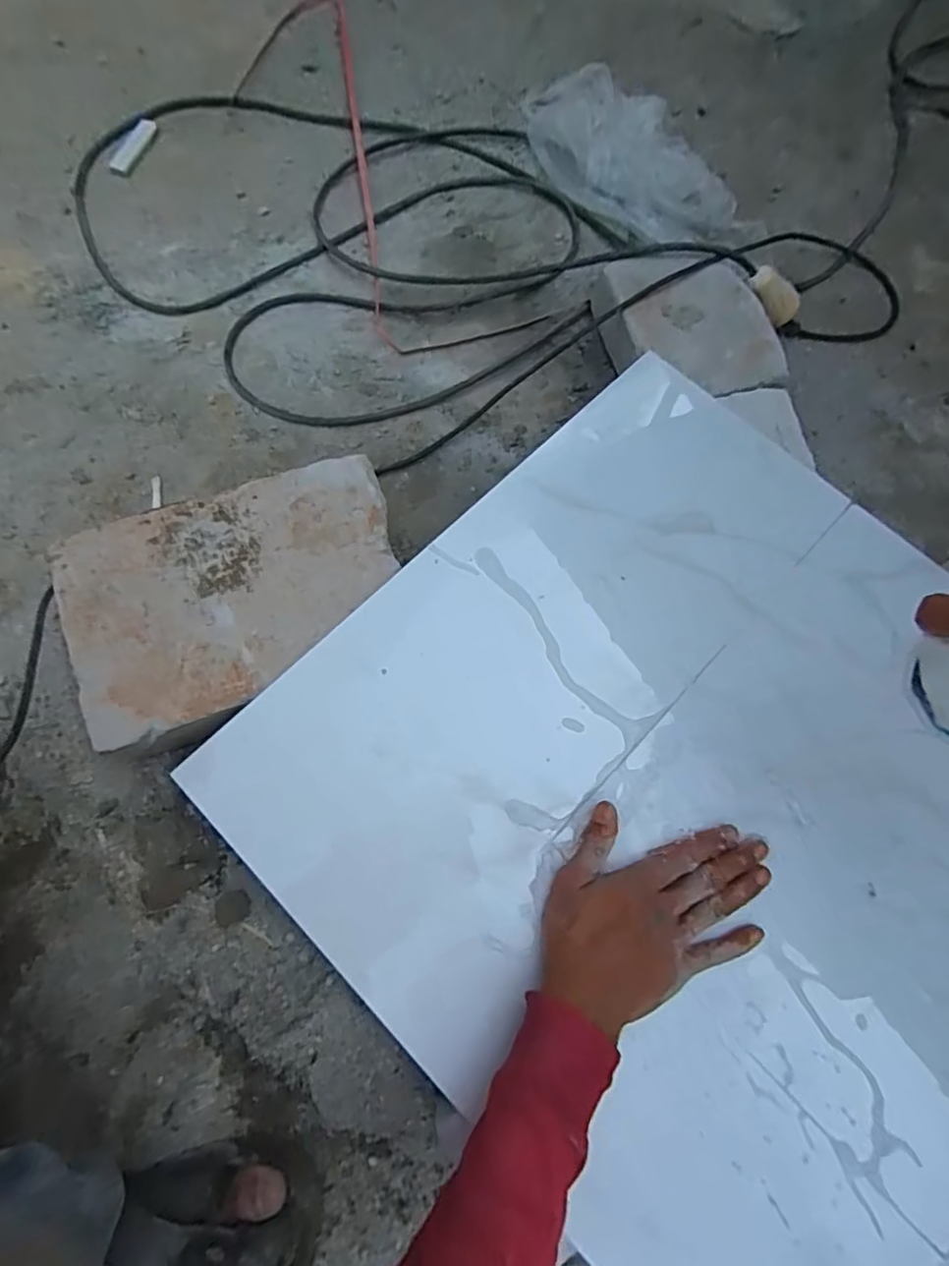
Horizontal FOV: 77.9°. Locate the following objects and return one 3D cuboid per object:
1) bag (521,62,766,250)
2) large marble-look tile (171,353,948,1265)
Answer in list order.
[{"bbox_3d":[0.197,-0.602,0.751,0.170,0.045,0.343,-33,77,-10],"label":"bag"},{"bbox_3d":[0.195,0.122,0.464,0.619,0.016,0.580,43,75,12],"label":"large marble-look tile"}]

